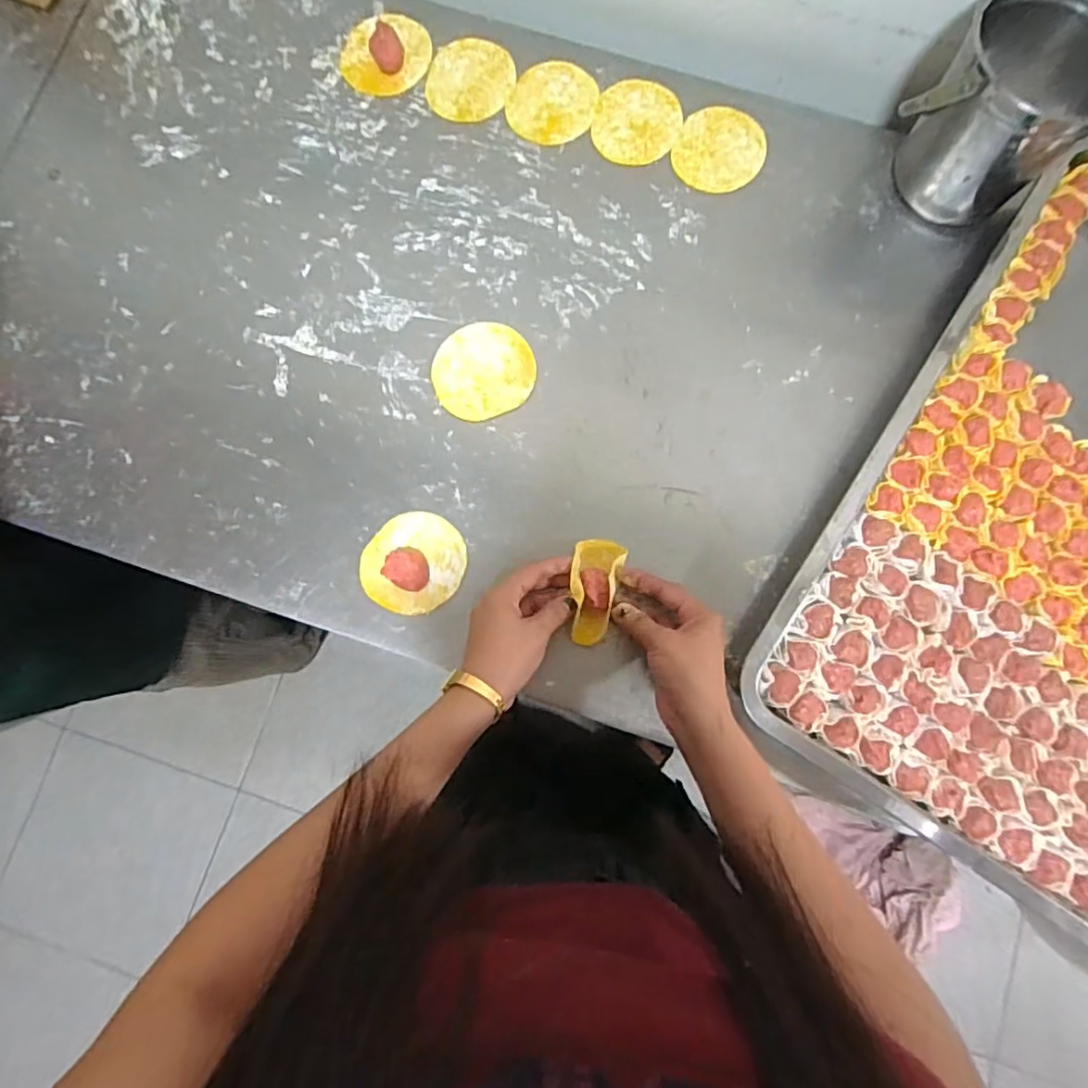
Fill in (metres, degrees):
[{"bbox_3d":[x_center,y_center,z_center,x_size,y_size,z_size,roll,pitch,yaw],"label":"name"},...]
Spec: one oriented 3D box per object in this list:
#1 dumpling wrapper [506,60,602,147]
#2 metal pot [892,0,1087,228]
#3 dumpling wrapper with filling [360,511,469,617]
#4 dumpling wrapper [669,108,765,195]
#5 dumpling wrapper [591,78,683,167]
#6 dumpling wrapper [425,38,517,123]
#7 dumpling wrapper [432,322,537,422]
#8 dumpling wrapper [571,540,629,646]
[{"bbox_3d":[0.008,-0.425,0.578,0.083,0.004,0.087,0,82,0],"label":"dumpling wrapper"},{"bbox_3d":[0.376,-0.357,0.502,0.119,0.140,0.140,-45,84,-6],"label":"metal pot"},{"bbox_3d":[-0.111,0.015,0.504,0.083,0.026,0.087,0,82,0],"label":"dumpling wrapper with filling"},{"bbox_3d":[0.167,-0.373,0.572,0.081,0.004,0.083,0,85,2],"label":"dumpling wrapper"},{"bbox_3d":[0.089,-0.404,0.575,0.082,0.004,0.089,0,82,0],"label":"dumpling wrapper"},{"bbox_3d":[-0.070,-0.451,0.583,0.081,0.004,0.089,7,82,1],"label":"dumpling wrapper"},{"bbox_3d":[-0.055,-0.157,0.539,0.090,0.004,0.087,0,82,0],"label":"dumpling wrapper"},{"bbox_3d":[0.042,0.038,0.491,0.040,0.029,0.085,10,74,1],"label":"dumpling wrapper"}]

